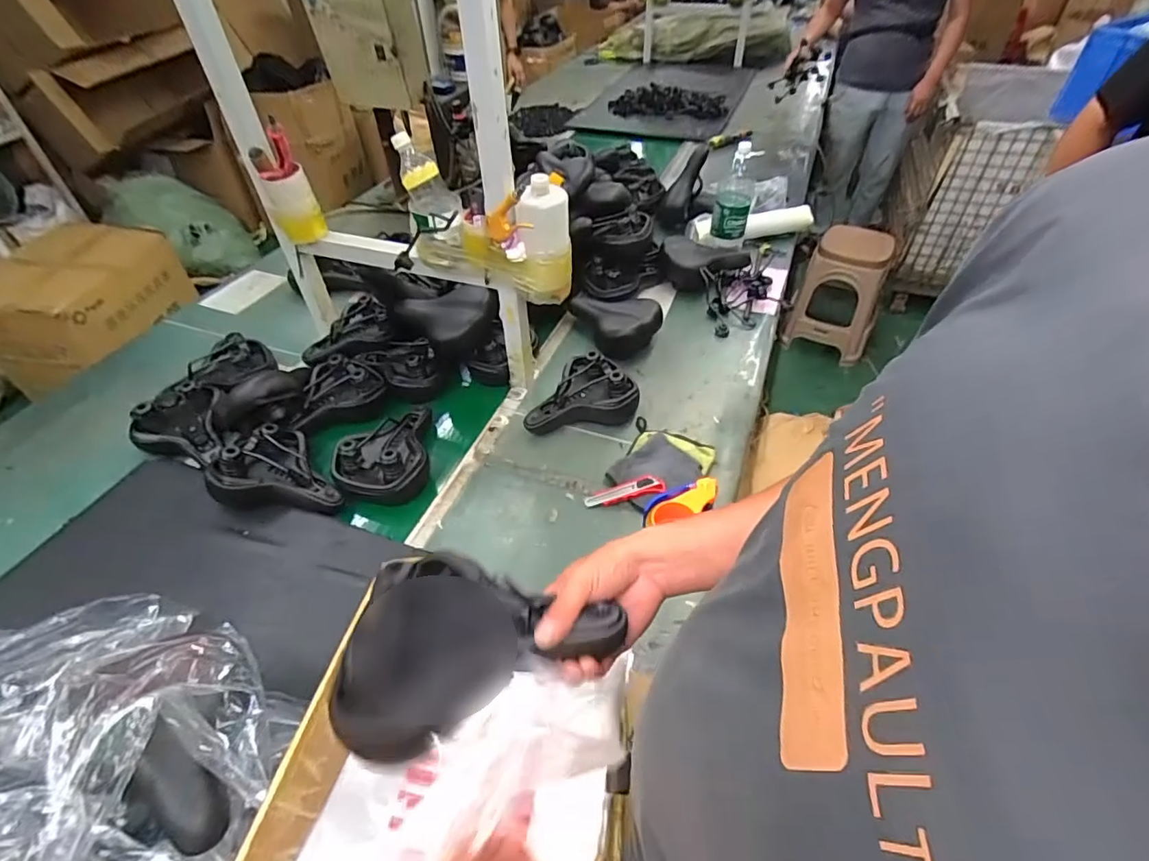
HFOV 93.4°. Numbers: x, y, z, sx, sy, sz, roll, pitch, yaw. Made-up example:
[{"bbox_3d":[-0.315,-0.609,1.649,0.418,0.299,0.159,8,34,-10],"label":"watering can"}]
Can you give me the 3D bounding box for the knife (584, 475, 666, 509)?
[{"bbox_3d":[0.092,0.114,1.009,0.148,0.015,0.037,-16,46,4],"label":"knife"}]

